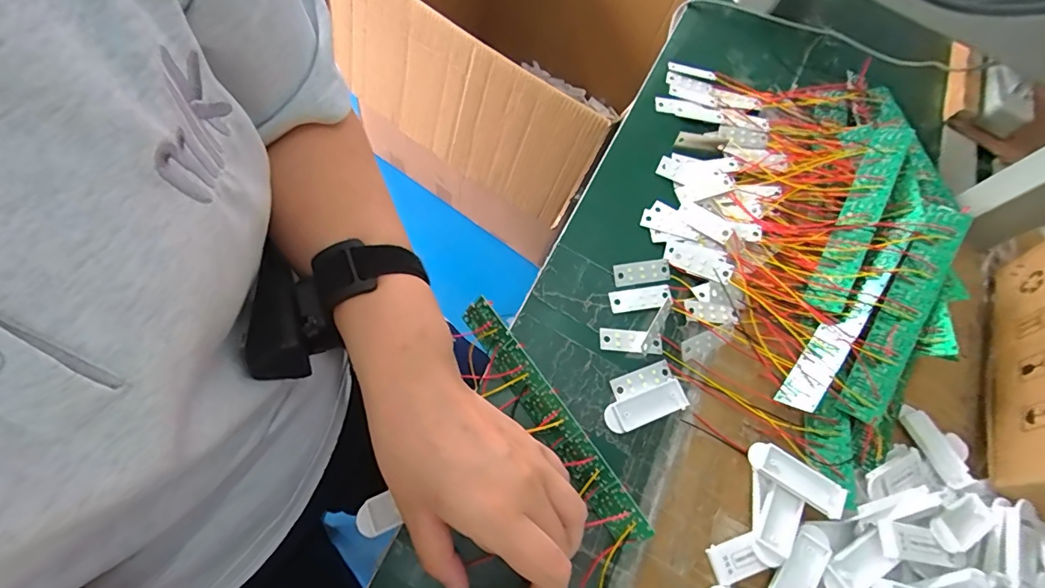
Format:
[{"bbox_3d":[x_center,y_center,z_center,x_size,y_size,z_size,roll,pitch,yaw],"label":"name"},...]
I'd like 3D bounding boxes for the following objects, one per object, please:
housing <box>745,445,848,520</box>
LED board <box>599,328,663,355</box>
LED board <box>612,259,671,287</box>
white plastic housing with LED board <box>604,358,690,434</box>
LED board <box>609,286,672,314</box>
[{"bbox_3d":[0.173,0.117,0.296,0.060,0.007,0.020,37,65,6],"label":"housing"},{"bbox_3d":[0.078,0.033,0.334,0.046,0.004,0.016,6,66,-8],"label":"LED board"},{"bbox_3d":[0.091,-0.017,0.356,0.045,0.005,0.016,-8,69,-14],"label":"LED board"},{"bbox_3d":[0.081,0.070,0.319,0.058,0.005,0.035,-17,71,-17],"label":"white plastic housing with LED board"},{"bbox_3d":[0.088,0.003,0.347,0.046,0.004,0.017,-4,68,-12],"label":"LED board"}]

